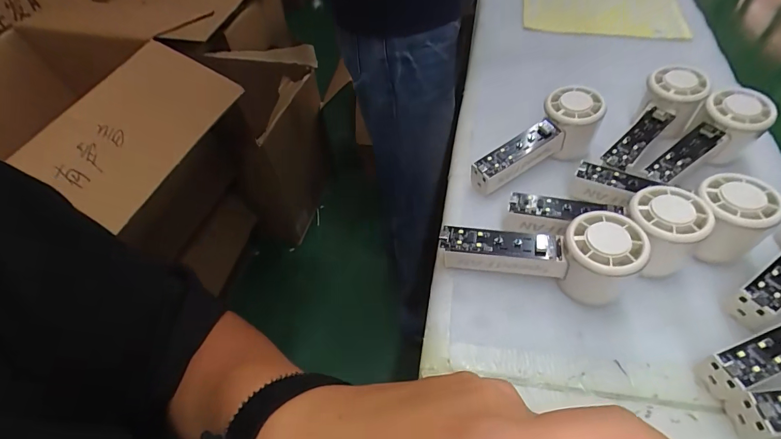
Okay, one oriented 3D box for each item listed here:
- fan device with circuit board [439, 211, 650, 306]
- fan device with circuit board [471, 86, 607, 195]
[{"bbox_3d":[0.119,0.029,0.323,0.149,0.058,0.050,5,53,7],"label":"fan device with circuit board"},{"bbox_3d":[0.154,-0.078,0.402,0.146,0.057,0.055,-33,58,-21],"label":"fan device with circuit board"}]

